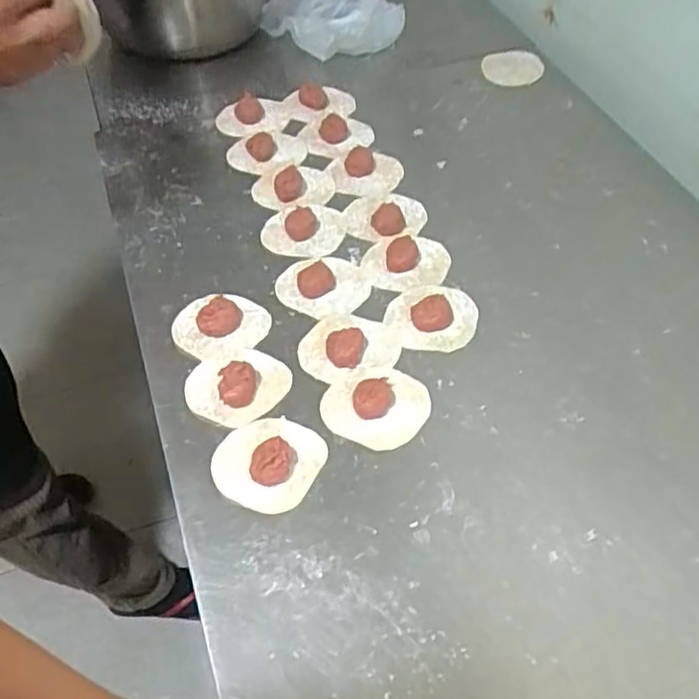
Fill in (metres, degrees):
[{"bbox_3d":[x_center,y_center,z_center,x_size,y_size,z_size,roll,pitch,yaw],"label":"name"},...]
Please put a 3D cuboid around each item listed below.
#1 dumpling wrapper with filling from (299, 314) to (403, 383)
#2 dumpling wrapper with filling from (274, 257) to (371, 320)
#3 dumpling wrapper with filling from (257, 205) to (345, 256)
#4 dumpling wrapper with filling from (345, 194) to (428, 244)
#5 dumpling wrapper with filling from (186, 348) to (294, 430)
[{"bbox_3d":[-0.002,-0.006,0.594,0.084,0.018,0.075,-22,57,-15],"label":"dumpling wrapper with filling"},{"bbox_3d":[-0.025,-0.063,0.643,0.086,0.012,0.075,-14,55,-10],"label":"dumpling wrapper with filling"},{"bbox_3d":[-0.045,-0.124,0.690,0.087,0.014,0.068,-21,57,-14],"label":"dumpling wrapper with filling"},{"bbox_3d":[0.038,-0.143,0.701,0.085,0.016,0.067,-8,54,-5],"label":"dumpling wrapper with filling"},{"bbox_3d":[-0.095,0.027,0.567,0.086,0.022,0.069,-25,58,-16],"label":"dumpling wrapper with filling"}]

